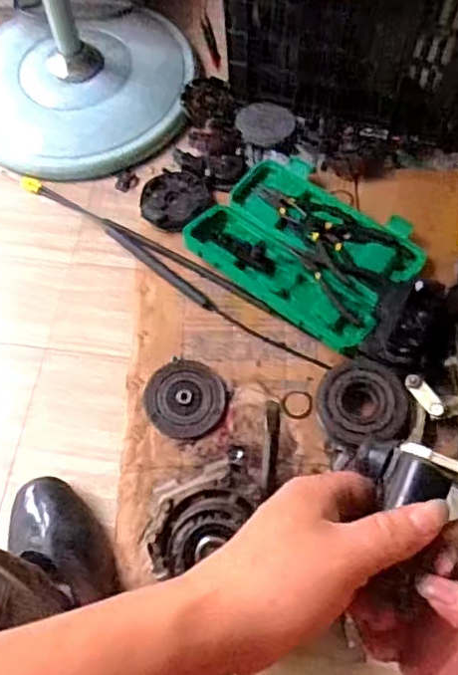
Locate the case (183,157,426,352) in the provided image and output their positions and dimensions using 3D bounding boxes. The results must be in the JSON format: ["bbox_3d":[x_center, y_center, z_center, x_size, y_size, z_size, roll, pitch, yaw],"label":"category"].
[{"bbox_3d":[0.111,-0.136,0.914,0.302,0.054,0.226,39,72,18],"label":"case"}]

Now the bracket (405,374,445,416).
[{"bbox_3d":[0.248,0.073,0.795,0.025,0.007,0.061,-38,70,-15],"label":"bracket"}]

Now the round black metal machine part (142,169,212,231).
[{"bbox_3d":[-0.082,-0.214,0.968,0.106,0.023,0.100,-1,65,1],"label":"round black metal machine part"}]

